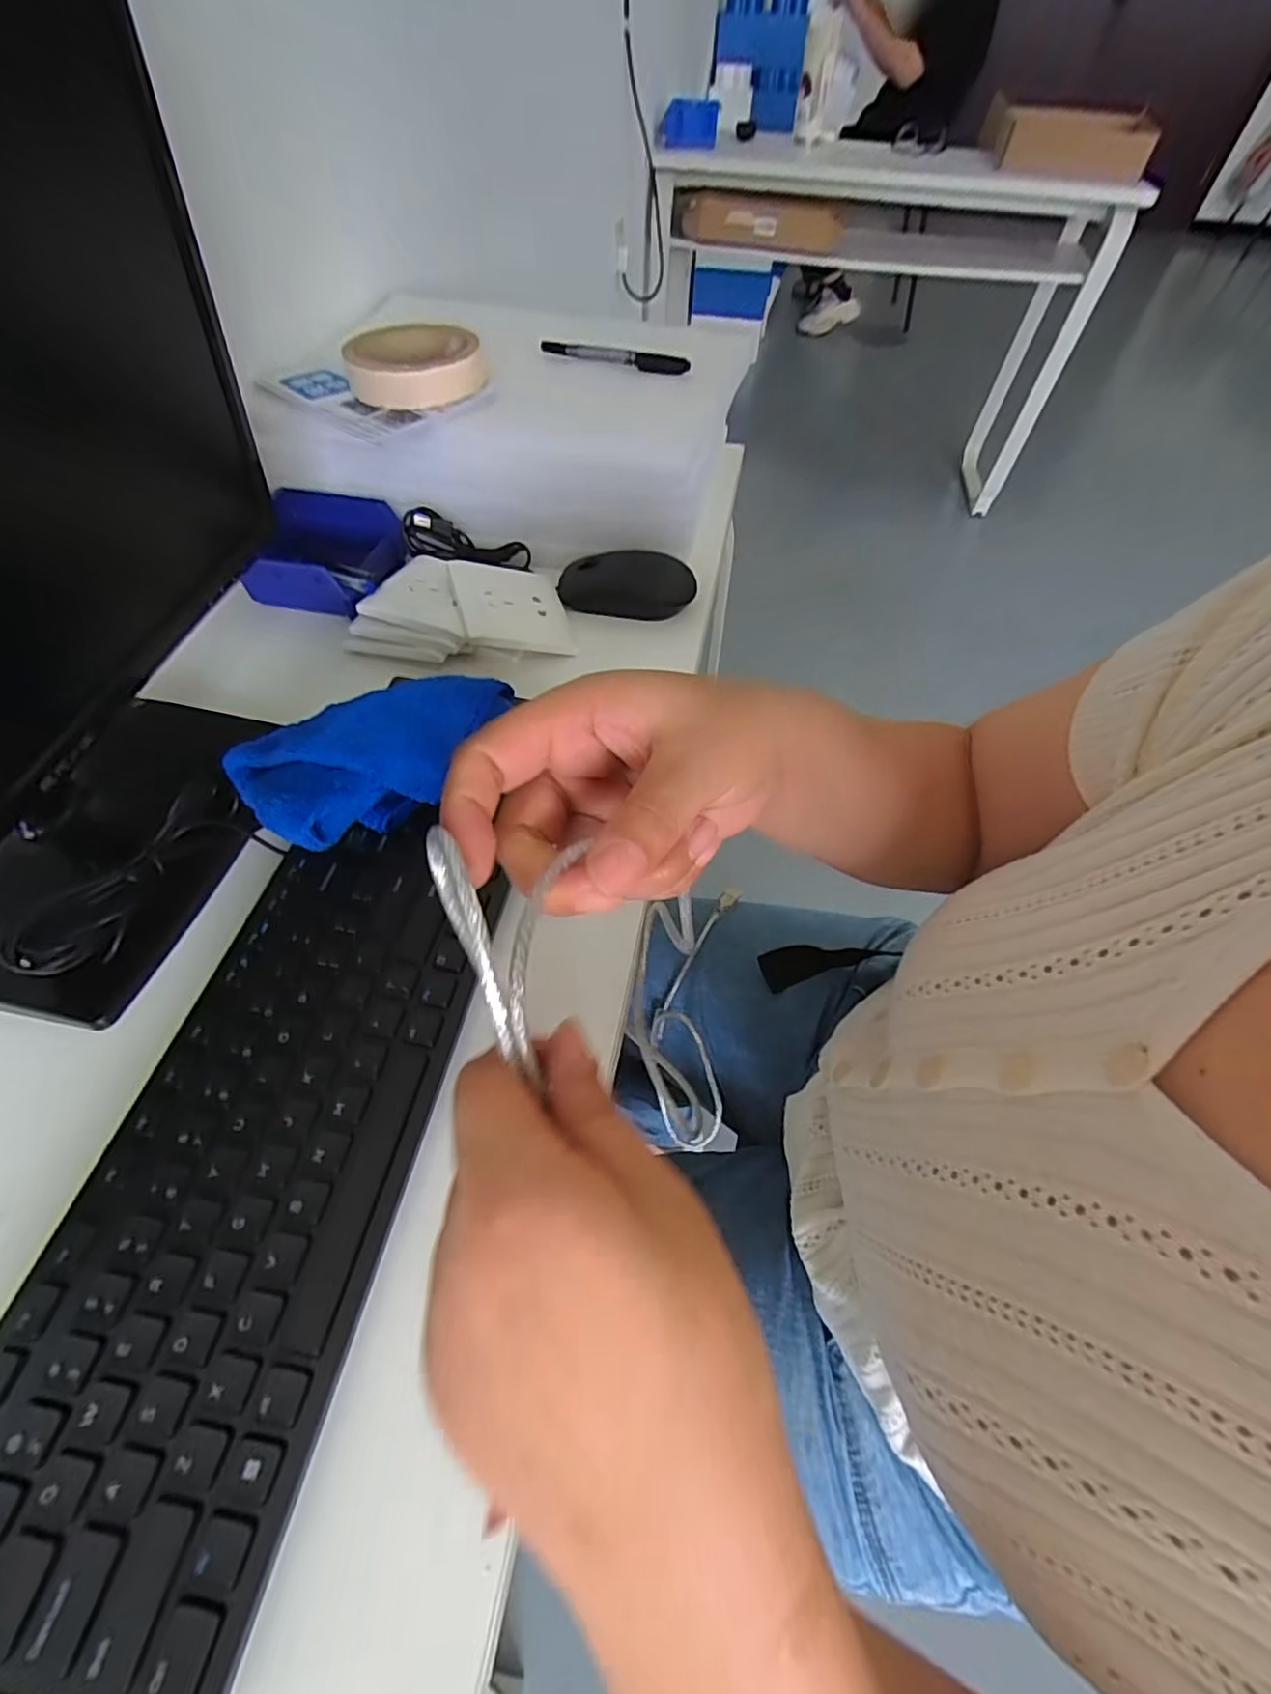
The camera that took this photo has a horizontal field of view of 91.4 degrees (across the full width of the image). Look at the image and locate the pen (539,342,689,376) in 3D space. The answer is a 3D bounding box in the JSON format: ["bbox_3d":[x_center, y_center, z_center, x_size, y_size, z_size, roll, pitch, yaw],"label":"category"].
[{"bbox_3d":[-0.019,-0.413,0.523,0.130,0.011,0.014,20,57,11],"label":"pen"}]

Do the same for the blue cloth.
[{"bbox_3d":[-0.143,-0.056,0.351,0.144,0.054,0.092,-36,65,-23],"label":"blue cloth"}]

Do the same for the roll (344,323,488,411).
[{"bbox_3d":[-0.174,-0.384,0.492,0.103,0.029,0.099,-10,57,-9],"label":"roll"}]

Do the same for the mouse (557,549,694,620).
[{"bbox_3d":[-0.006,-0.210,0.503,0.106,0.036,0.055,7,56,3],"label":"mouse"}]

